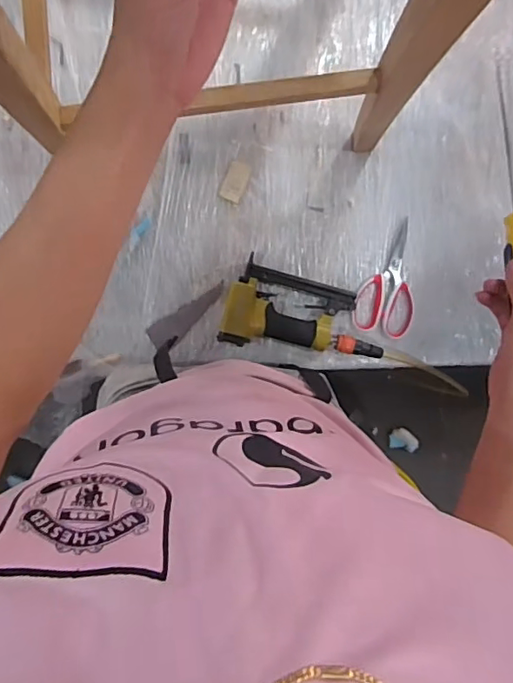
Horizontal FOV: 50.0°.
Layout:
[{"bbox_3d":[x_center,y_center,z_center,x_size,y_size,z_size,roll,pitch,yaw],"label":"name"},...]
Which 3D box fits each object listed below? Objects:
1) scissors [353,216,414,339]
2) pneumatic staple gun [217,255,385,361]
[{"bbox_3d":[0.215,-0.103,0.877,0.093,0.006,0.185,14,93,-6],"label":"scissors"},{"bbox_3d":[0.078,-0.037,0.843,0.252,0.038,0.125,13,93,-6],"label":"pneumatic staple gun"}]

